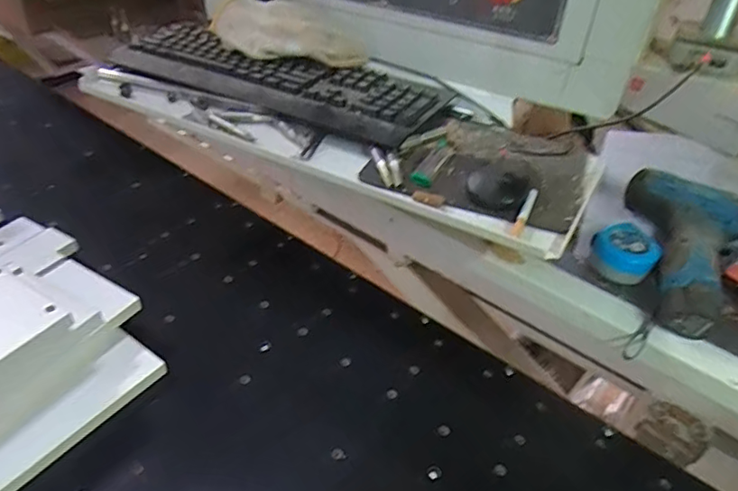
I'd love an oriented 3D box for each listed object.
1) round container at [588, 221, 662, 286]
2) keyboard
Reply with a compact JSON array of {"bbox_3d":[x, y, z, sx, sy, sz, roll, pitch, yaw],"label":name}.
[{"bbox_3d":[0.287,0.007,0.608,0.060,0.035,0.072,30,46,26],"label":"round container"},{"bbox_3d":[-0.103,-0.221,0.704,0.425,0.033,0.153,21,43,18],"label":"keyboard"}]

